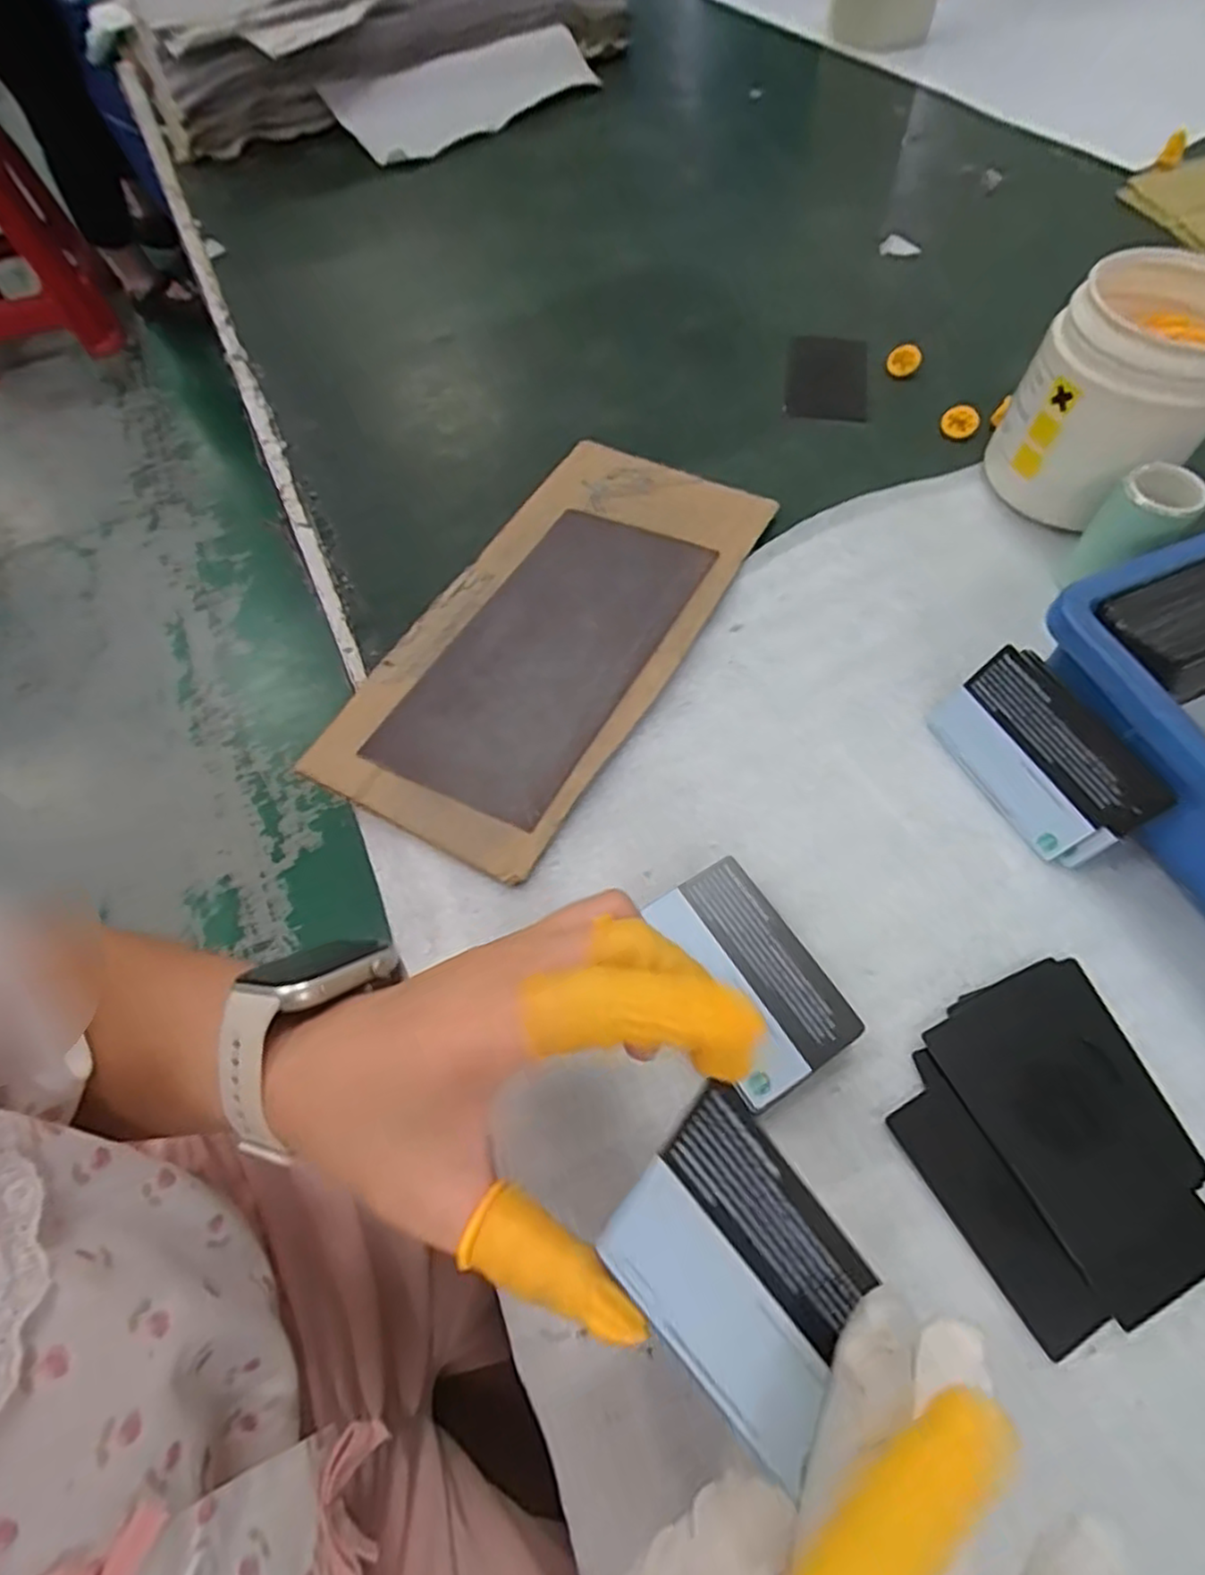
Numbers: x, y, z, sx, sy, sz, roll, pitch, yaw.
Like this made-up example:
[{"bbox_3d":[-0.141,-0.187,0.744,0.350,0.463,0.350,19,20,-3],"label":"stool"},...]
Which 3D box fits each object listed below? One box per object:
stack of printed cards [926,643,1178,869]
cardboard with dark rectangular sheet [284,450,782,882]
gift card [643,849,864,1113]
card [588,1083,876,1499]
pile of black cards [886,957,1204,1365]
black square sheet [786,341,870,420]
[{"bbox_3d":[0.194,-0.014,0.317,0.008,0.058,0.093,-10,58,-32],"label":"stack of printed cards"},{"bbox_3d":[-0.025,-0.086,0.382,0.131,0.006,0.266,27,67,15],"label":"cardboard with dark rectangular sheet"},{"bbox_3d":[0.057,0.073,0.282,0.052,0.004,0.087,-26,65,-17],"label":"gift card"},{"bbox_3d":[0.036,0.118,0.177,0.053,0.004,0.069,-39,93,-37],"label":"card"},{"bbox_3d":[0.170,0.130,0.263,0.099,0.005,0.107,-24,65,-10],"label":"pile of black cards"},{"bbox_3d":[0.153,-0.279,0.485,0.054,0.008,0.080,6,63,5],"label":"black square sheet"}]

